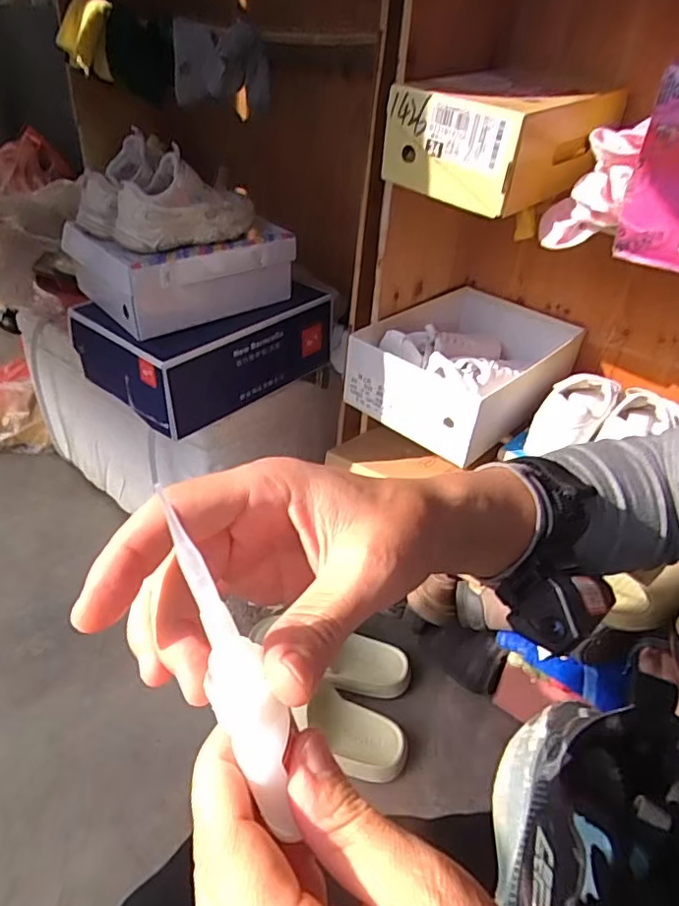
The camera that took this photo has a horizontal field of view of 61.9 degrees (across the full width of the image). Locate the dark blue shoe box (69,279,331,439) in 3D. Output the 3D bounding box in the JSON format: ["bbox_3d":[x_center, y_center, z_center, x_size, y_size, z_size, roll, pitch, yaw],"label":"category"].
[{"bbox_3d":[-0.196,-0.176,0.878,0.200,0.130,0.328,29,41,31],"label":"dark blue shoe box"}]

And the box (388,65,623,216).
[{"bbox_3d":[0.198,-0.371,0.667,0.275,0.117,0.154,-25,44,-37],"label":"box"}]

